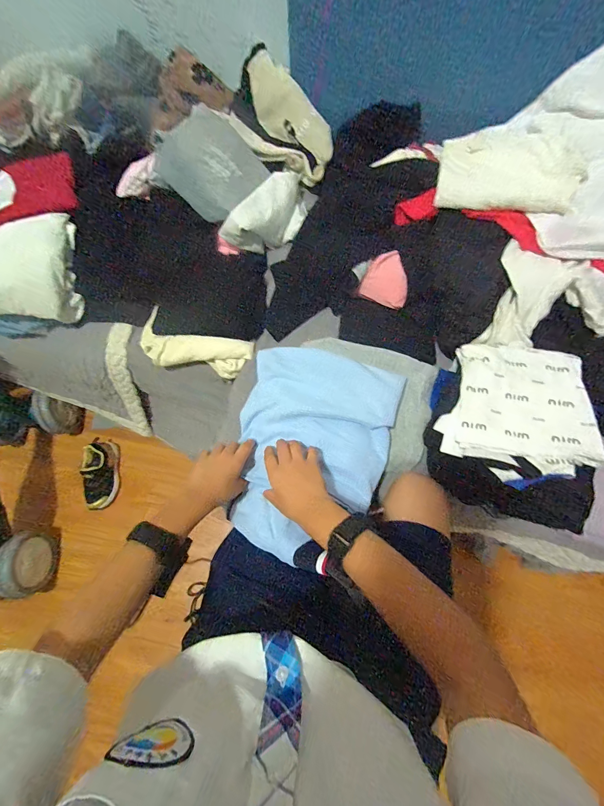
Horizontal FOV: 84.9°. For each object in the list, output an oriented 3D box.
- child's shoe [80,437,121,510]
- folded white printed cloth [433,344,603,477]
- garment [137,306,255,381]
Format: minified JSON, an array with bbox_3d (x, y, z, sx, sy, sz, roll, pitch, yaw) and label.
[{"bbox_3d":[-0.567,0.192,0.926,0.085,0.075,0.193,-2,68,2],"label":"child's shoe"},{"bbox_3d":[0.308,0.003,0.481,0.192,0.033,0.188,6,68,5],"label":"folded white printed cloth"},{"bbox_3d":[-0.210,-0.102,0.636,0.229,0.042,0.094,18,70,10],"label":"garment"}]

